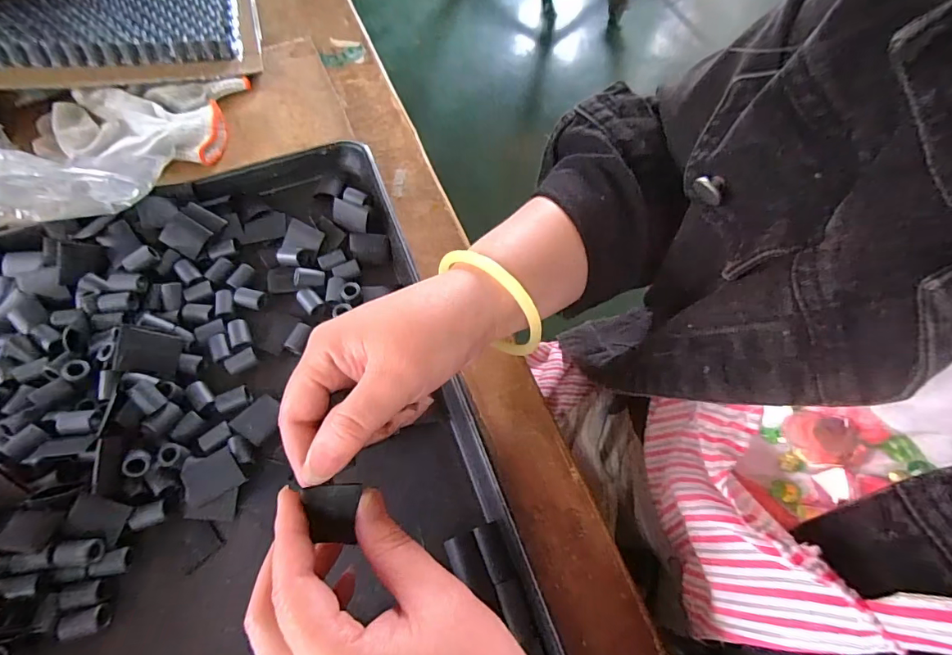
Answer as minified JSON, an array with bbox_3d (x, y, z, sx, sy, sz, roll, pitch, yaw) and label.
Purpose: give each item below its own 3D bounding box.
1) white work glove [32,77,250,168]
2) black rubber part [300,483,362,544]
[{"bbox_3d":[-0.303,-0.191,0.416,0.150,0.027,0.124,4,65,3],"label":"white work glove"},{"bbox_3d":[-0.066,0.085,0.210,0.024,0.004,0.029,5,98,-17],"label":"black rubber part"}]

